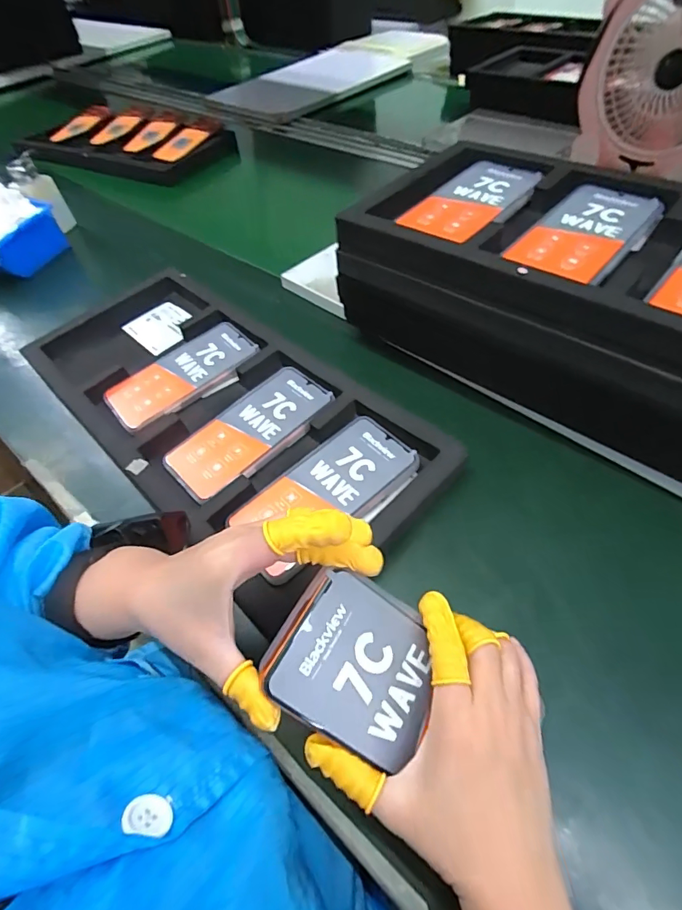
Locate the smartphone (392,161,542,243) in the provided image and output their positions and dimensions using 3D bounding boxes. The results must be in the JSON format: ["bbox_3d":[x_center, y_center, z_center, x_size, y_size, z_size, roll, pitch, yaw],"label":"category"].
[{"bbox_3d":[0.129,-0.250,0.439,0.074,0.009,0.152,32,61,25],"label":"smartphone"}]

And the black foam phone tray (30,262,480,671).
[{"bbox_3d":[-0.130,-0.051,0.468,0.224,0.036,0.472,-37,58,-22],"label":"black foam phone tray"}]

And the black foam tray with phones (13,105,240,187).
[{"bbox_3d":[-0.469,-0.687,0.982,0.456,0.030,0.229,20,56,19],"label":"black foam tray with phones"}]

